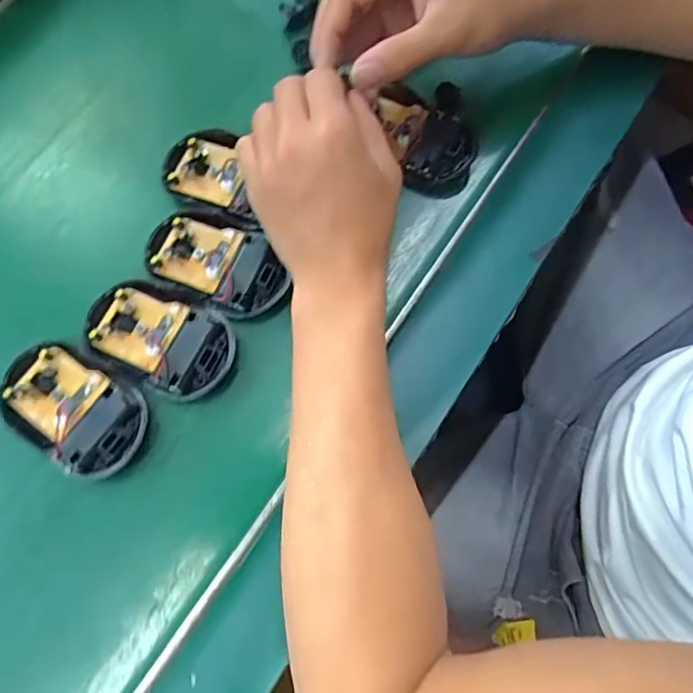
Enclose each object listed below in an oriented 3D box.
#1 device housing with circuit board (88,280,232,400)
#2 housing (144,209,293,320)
[{"bbox_3d":[-0.115,-0.006,0.340,0.094,0.015,0.055,29,74,9],"label":"device housing with circuit board"},{"bbox_3d":[-0.081,-0.055,0.355,0.096,0.014,0.056,26,73,8],"label":"housing"}]

